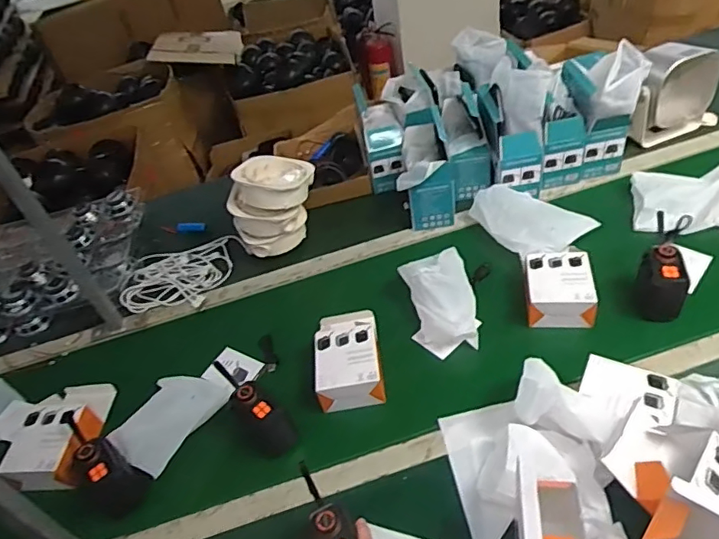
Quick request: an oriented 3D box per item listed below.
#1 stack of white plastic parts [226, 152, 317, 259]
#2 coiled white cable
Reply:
[{"bbox_3d":[-0.165,-0.131,1.091,0.140,0.188,0.155,21,50,23],"label":"stack of white plastic parts"},{"bbox_3d":[-0.363,0.013,1.147,0.262,0.043,0.190,-11,45,-6],"label":"coiled white cable"}]

